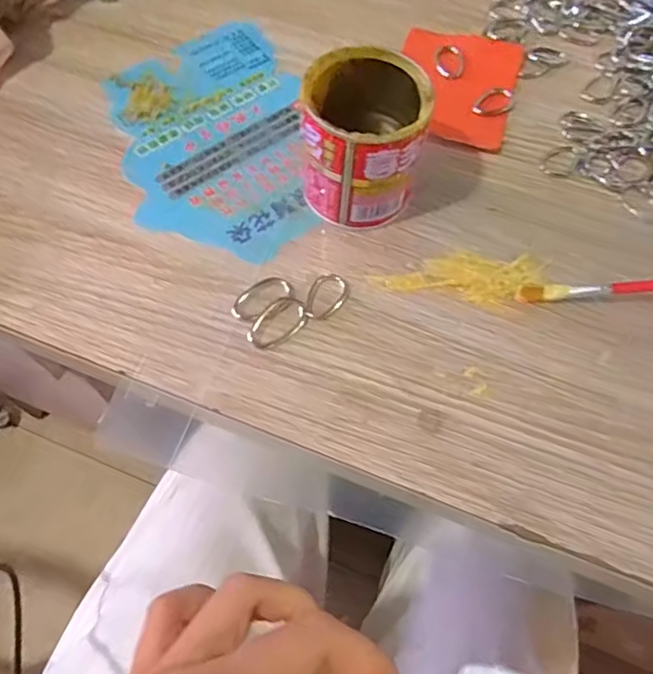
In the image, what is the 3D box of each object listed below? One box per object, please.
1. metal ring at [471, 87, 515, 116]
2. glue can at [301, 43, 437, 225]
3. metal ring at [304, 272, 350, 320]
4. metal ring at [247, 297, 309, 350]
[{"bbox_3d":[0.107,-0.150,0.370,0.030,0.005,0.017,-17,66,-9],"label":"metal ring"},{"bbox_3d":[0.019,-0.103,0.306,0.059,0.077,0.061,0,65,-1],"label":"glue can"},{"bbox_3d":[0.001,-0.022,0.307,0.020,0.004,0.030,20,66,9],"label":"metal ring"},{"bbox_3d":[-0.024,-0.007,0.299,0.021,0.004,0.034,33,69,14],"label":"metal ring"}]

